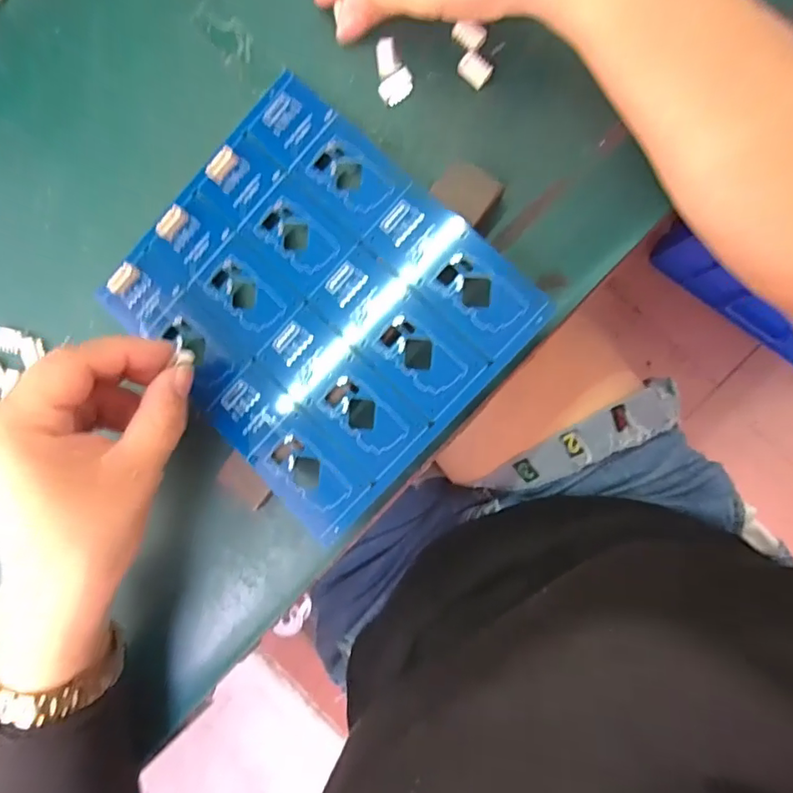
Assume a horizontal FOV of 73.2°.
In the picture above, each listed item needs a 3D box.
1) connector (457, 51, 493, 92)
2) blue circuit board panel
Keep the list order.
[{"bbox_3d":[0.039,-0.164,0.269,0.016,0.006,0.012,41,95,3],"label":"connector"},{"bbox_3d":[-0.044,-0.048,0.271,0.185,0.005,0.160,44,96,10],"label":"blue circuit board panel"}]

